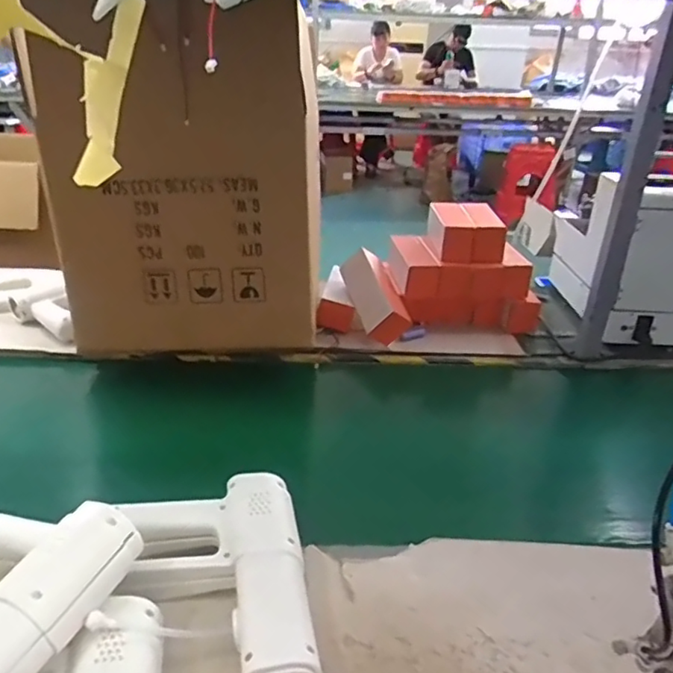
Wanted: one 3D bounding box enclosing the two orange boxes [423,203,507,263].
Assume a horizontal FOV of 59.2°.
[{"bbox_3d":[0.242,-0.196,1.126,0.130,0.070,0.163,3,29,1],"label":"two orange boxes"}]

